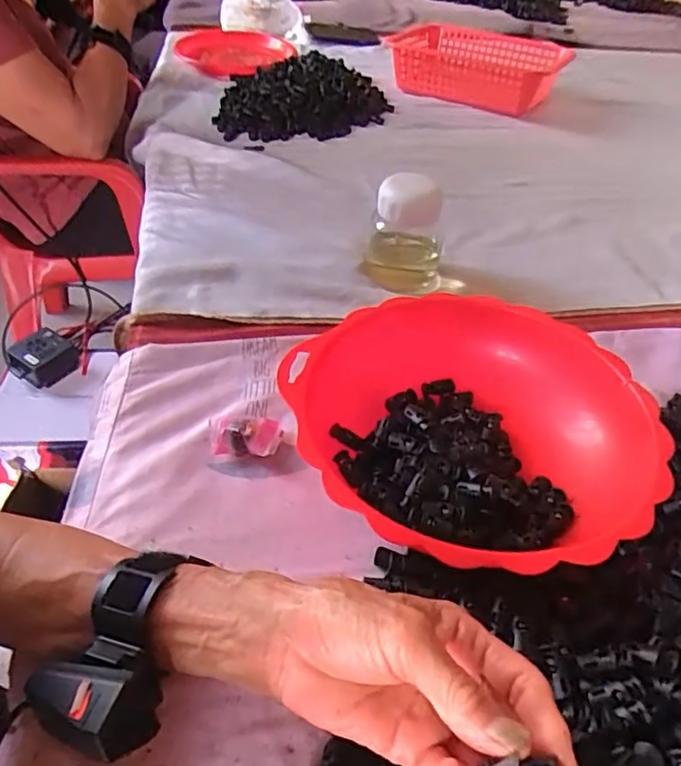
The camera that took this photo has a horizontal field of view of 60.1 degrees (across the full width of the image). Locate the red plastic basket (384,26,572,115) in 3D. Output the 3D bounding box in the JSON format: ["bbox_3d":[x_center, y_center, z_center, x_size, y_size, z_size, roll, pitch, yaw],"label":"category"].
[{"bbox_3d":[0.260,-0.587,1.097,0.296,0.078,0.266,18,44,14],"label":"red plastic basket"}]

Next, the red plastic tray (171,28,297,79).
[{"bbox_3d":[-0.224,-0.644,1.151,0.289,0.042,0.218,29,48,25],"label":"red plastic tray"}]

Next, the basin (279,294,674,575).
[{"bbox_3d":[0.089,0.036,0.423,0.237,0.066,0.234,2,43,-2],"label":"basin"}]

